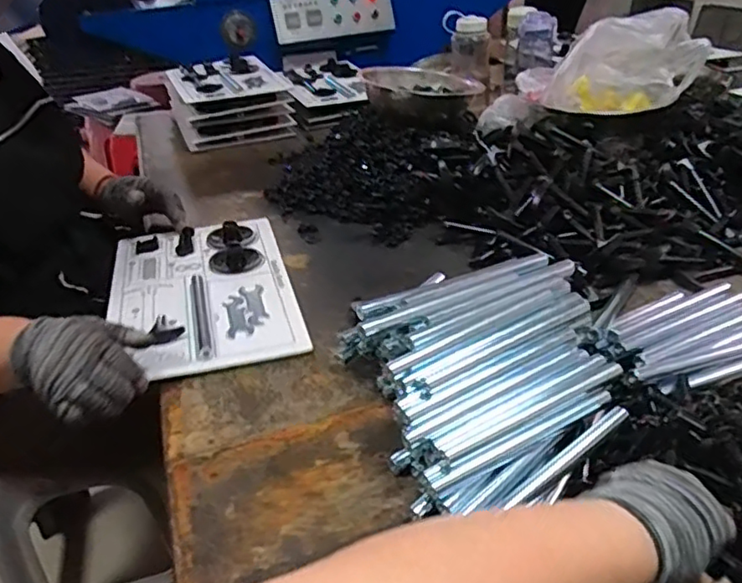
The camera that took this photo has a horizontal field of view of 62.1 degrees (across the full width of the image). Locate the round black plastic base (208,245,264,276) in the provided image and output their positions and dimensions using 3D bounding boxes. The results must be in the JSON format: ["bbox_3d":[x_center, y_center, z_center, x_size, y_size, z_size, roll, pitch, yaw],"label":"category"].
[{"bbox_3d":[-0.186,-0.044,0.846,0.069,0.005,0.074,-3,32,2],"label":"round black plastic base"}]

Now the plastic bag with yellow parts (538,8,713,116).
[{"bbox_3d":[0.403,-0.369,0.993,0.224,0.138,0.091,-4,32,0],"label":"plastic bag with yellow parts"}]

